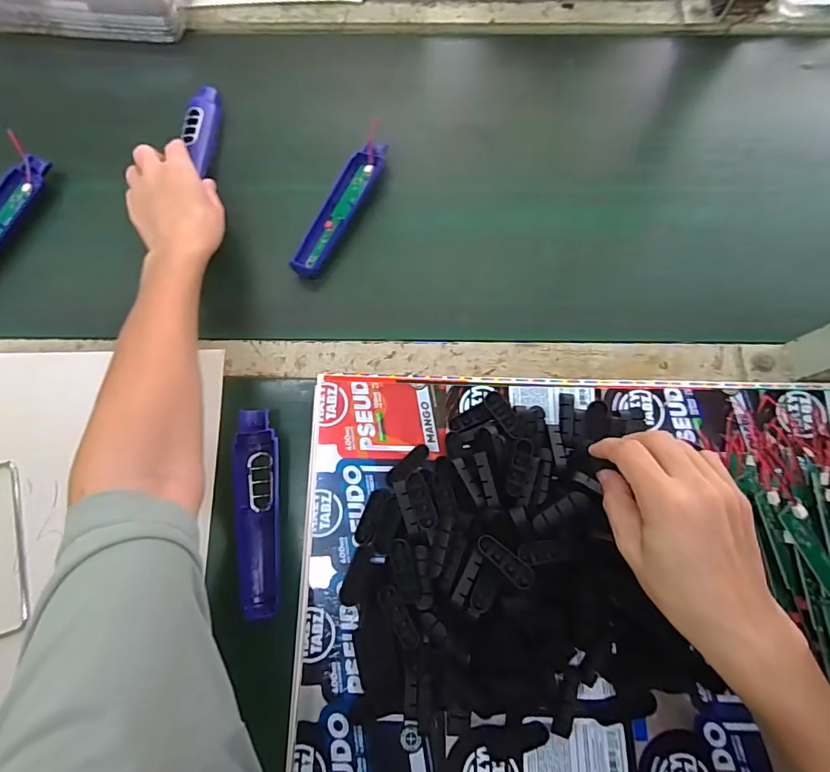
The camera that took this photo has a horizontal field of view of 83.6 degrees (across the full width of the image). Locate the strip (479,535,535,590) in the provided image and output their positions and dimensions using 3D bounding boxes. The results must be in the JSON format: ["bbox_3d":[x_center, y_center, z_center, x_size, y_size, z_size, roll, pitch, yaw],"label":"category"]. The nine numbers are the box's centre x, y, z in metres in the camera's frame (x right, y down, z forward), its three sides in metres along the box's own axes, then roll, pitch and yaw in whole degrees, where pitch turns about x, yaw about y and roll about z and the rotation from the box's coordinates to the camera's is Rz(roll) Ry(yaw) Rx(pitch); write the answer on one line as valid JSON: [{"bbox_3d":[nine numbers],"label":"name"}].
[{"bbox_3d":[0.068,0.131,0.350,0.047,0.008,0.016,38,77,26],"label":"strip"}]

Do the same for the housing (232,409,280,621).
[{"bbox_3d":[-0.137,0.108,0.407,0.040,0.023,0.172,-4,74,0],"label":"housing"}]

